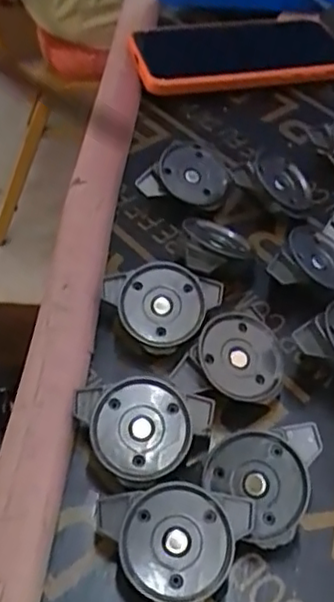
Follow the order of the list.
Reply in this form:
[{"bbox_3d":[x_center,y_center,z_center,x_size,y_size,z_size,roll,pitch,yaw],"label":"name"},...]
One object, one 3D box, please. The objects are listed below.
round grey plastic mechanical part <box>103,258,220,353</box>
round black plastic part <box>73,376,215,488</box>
[{"bbox_3d":[-0.006,0.003,0.327,0.059,0.021,0.045,13,75,8],"label":"round grey plastic mechanical part"},{"bbox_3d":[-0.013,0.051,0.281,0.051,0.015,0.049,38,77,11],"label":"round black plastic part"}]

